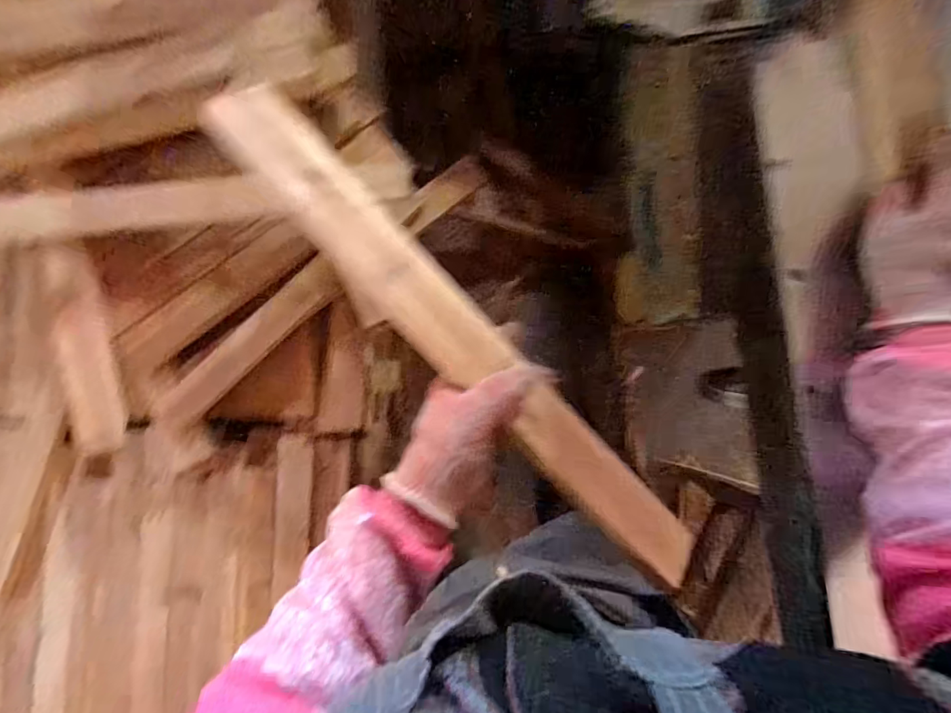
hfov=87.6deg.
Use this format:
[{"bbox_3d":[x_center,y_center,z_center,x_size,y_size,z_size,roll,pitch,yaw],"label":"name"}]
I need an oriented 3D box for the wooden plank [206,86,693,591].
[{"bbox_3d":[-0.013,-0.010,0.374,0.484,0.011,0.059,46,71,-2],"label":"wooden plank"}]

